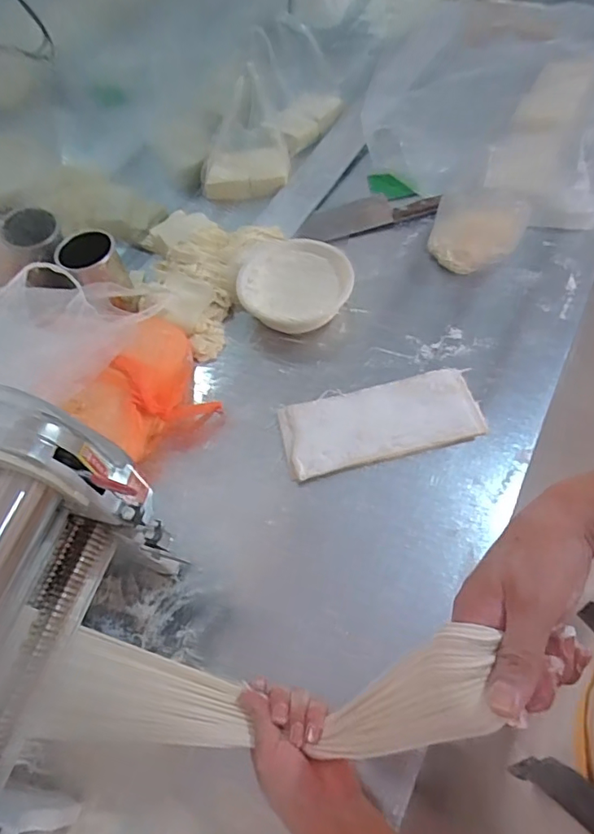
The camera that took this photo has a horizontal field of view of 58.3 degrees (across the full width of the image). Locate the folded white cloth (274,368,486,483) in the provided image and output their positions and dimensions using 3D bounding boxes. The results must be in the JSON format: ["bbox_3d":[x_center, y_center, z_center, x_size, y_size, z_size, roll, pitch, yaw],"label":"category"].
[{"bbox_3d":[0.125,0.006,0.788,0.285,0.027,0.118,-13,58,-4],"label":"folded white cloth"}]

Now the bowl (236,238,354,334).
[{"bbox_3d":[-0.008,-0.226,0.933,0.172,0.058,0.185,-2,57,3],"label":"bowl"}]

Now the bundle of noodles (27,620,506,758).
[{"bbox_3d":[-0.024,0.225,0.438,0.393,0.162,0.083,-21,50,35],"label":"bundle of noodles"}]

